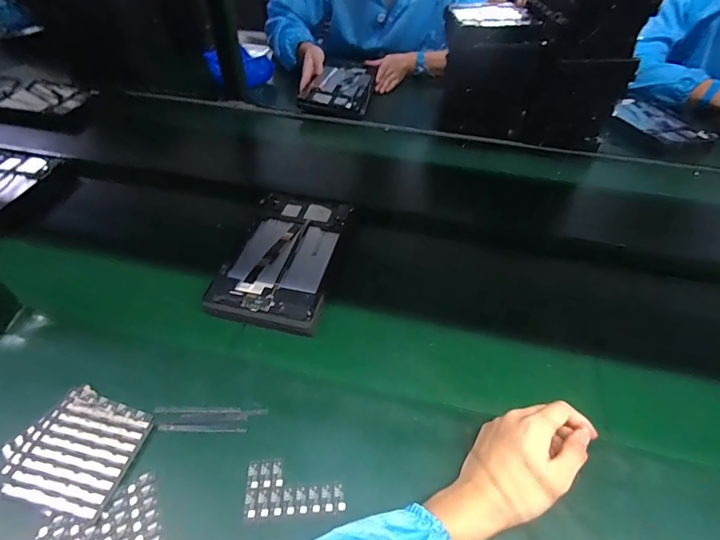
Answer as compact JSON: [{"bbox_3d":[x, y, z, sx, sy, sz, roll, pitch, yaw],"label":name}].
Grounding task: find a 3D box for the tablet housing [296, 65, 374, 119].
[{"bbox_3d":[-0.053,-0.445,0.986,0.157,0.026,0.191,10,55,1],"label":"tablet housing"}]

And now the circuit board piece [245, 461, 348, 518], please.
[{"bbox_3d":[-0.064,0.214,0.398,0.093,0.004,0.050,-1,46,-4],"label":"circuit board piece"}]

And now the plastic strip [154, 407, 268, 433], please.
[{"bbox_3d":[-0.167,0.164,0.445,0.120,0.004,0.030,2,45,-1],"label":"plastic strip"}]

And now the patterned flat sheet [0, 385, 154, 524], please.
[{"bbox_3d":[-0.297,0.186,0.422,0.134,0.009,0.109,15,47,12],"label":"patterned flat sheet"}]

